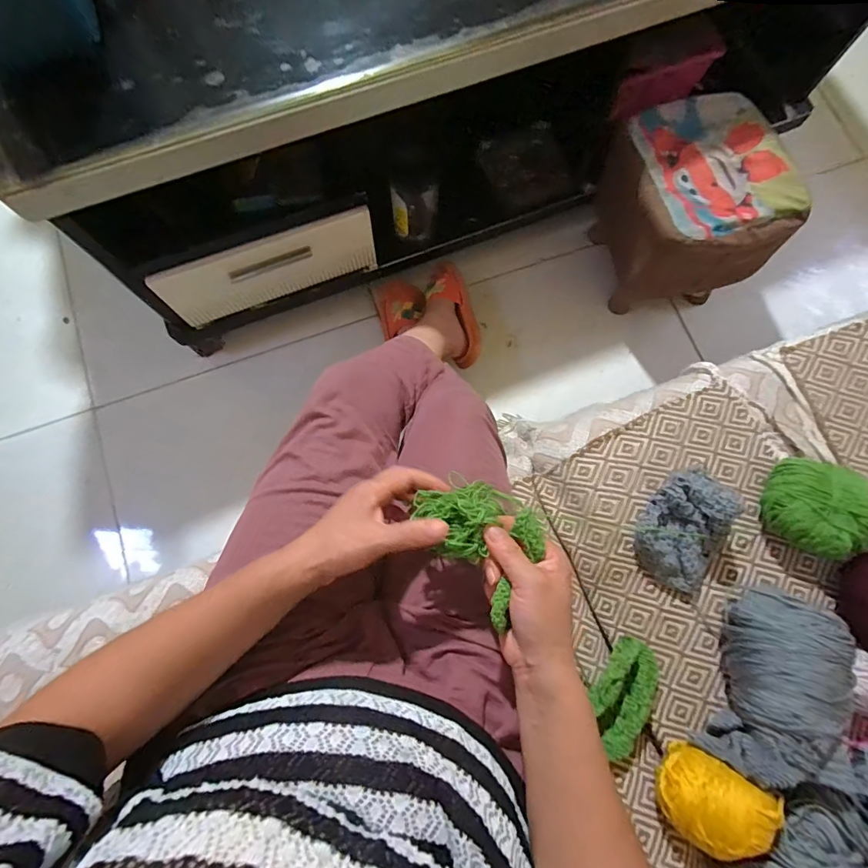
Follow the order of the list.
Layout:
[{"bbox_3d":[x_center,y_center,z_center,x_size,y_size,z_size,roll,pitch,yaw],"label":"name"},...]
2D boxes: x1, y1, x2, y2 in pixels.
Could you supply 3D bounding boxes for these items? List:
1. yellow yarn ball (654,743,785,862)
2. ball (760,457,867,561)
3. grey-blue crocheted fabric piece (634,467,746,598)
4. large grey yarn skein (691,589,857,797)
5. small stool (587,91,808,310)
[{"bbox_3d":[0.246,0.325,0.393,0.089,0.057,0.065,25,79,5],"label":"yellow yarn ball"},{"bbox_3d":[0.377,0.072,0.441,0.083,0.055,0.088,0,78,-1],"label":"ball"},{"bbox_3d":[0.247,0.093,0.442,0.079,0.060,0.122,5,78,0],"label":"grey-blue crocheted fabric piece"},{"bbox_3d":[0.309,0.227,0.405,0.084,0.077,0.161,21,78,4],"label":"large grey yarn skein"},{"bbox_3d":[0.447,-0.405,0.828,0.247,0.250,0.272,-9,78,-3],"label":"small stool"}]

